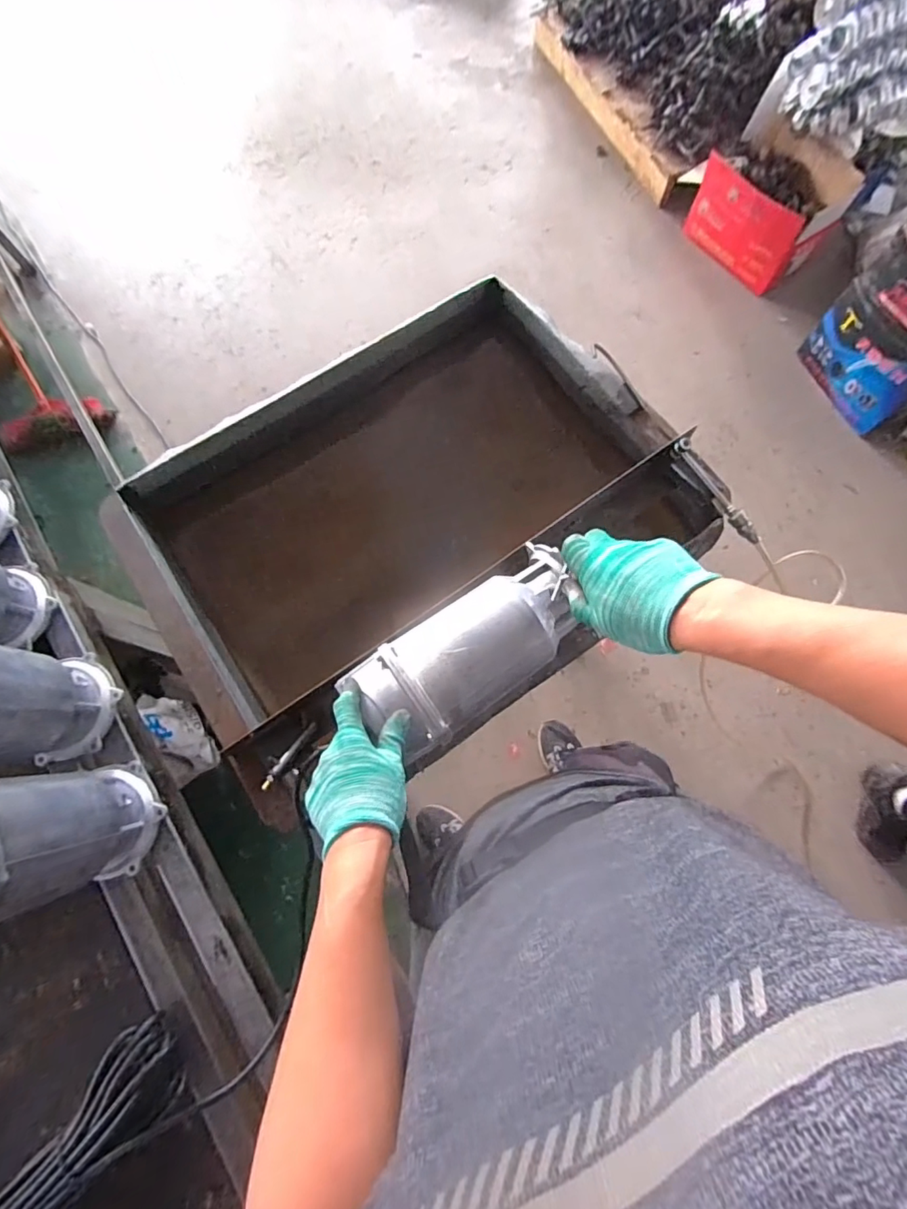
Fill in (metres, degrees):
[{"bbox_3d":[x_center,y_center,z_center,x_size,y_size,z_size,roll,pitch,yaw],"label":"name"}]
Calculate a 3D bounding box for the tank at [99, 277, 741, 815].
[{"bbox_3d":[-0.062,-0.113,0.872,0.765,0.310,0.596,-33,76,-8],"label":"tank"}]

